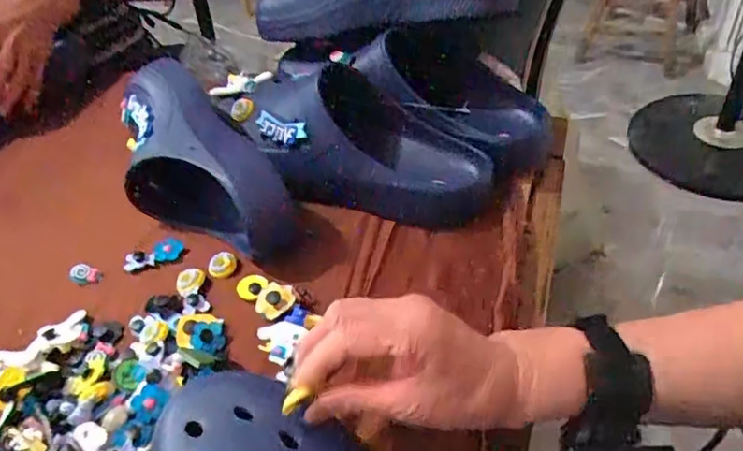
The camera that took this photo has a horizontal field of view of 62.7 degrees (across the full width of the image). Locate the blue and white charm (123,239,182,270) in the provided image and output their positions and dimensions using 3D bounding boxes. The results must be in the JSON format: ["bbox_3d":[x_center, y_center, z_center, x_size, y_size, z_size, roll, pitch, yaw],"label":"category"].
[{"bbox_3d":[-0.190,0.025,0.530,0.049,0.007,0.023,-17,44,-11],"label":"blue and white charm"}]

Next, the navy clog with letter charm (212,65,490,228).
[{"bbox_3d":[-0.024,-0.085,0.553,0.281,0.100,0.107,25,50,9],"label":"navy clog with letter charm"}]

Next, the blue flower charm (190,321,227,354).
[{"bbox_3d":[-0.120,0.083,0.449,0.024,0.008,0.026,3,55,-15],"label":"blue flower charm"}]

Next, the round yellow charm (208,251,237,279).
[{"bbox_3d":[-0.125,0.033,0.511,0.023,0.014,0.021,-3,43,3],"label":"round yellow charm"}]

